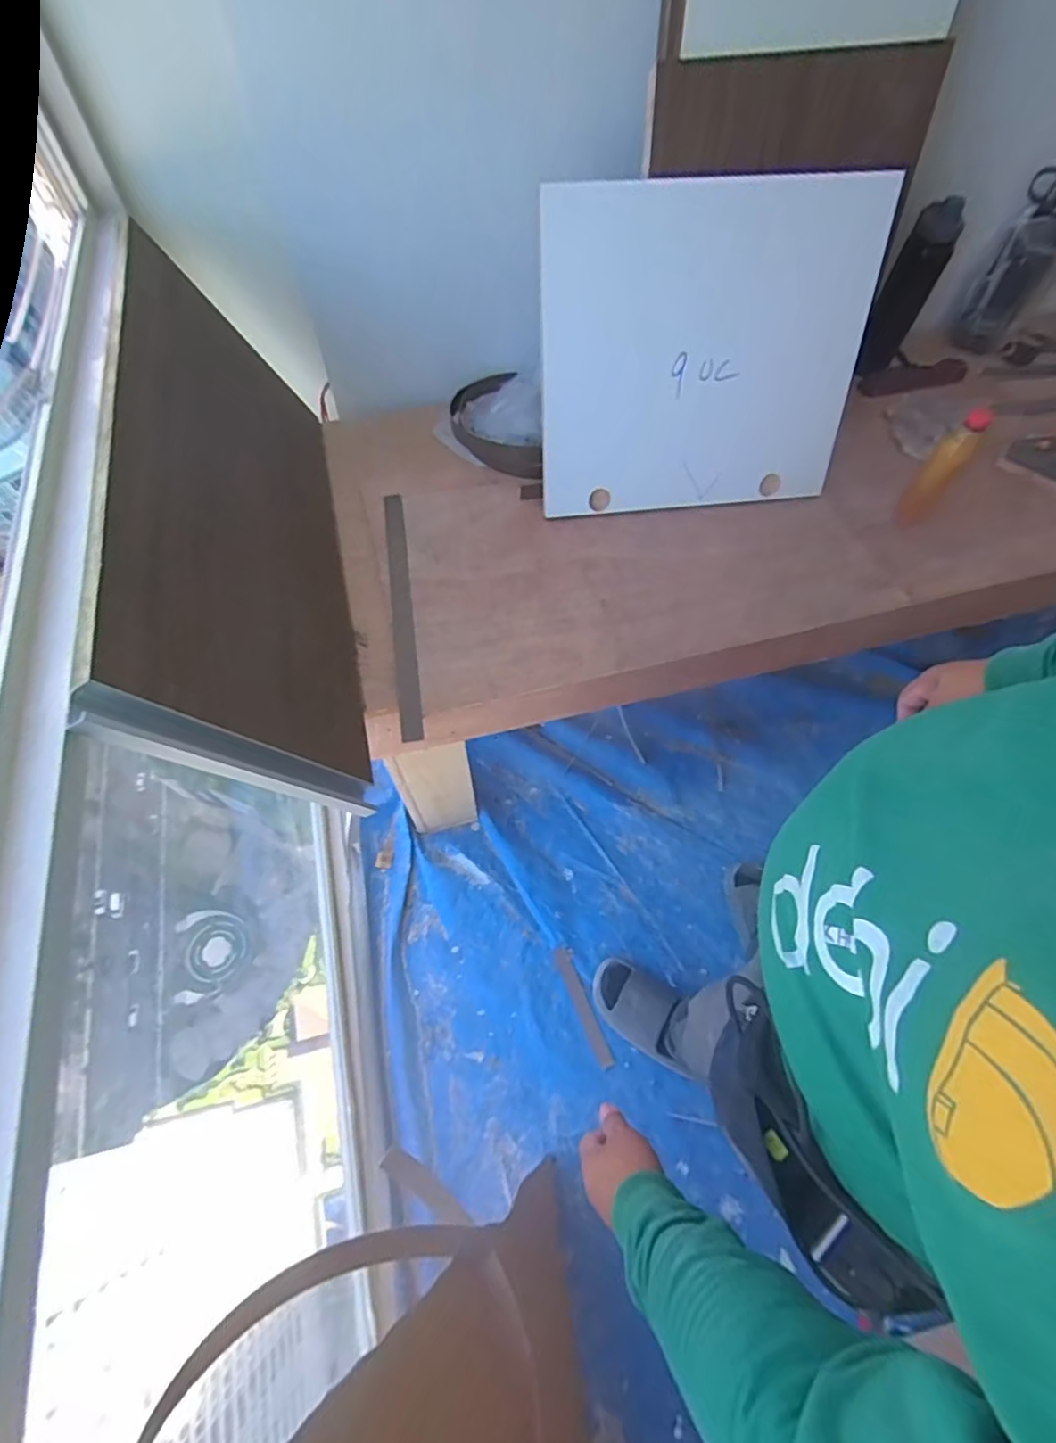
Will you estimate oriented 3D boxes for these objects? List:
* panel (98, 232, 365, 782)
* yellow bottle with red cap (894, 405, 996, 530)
[{"bbox_3d":[-0.351,-0.282,0.754,0.020,0.341,0.699,-24,63,14],"label":"panel"},{"bbox_3d":[0.601,-0.362,0.883,0.045,0.189,0.047,38,68,16],"label":"yellow bottle with red cap"}]

